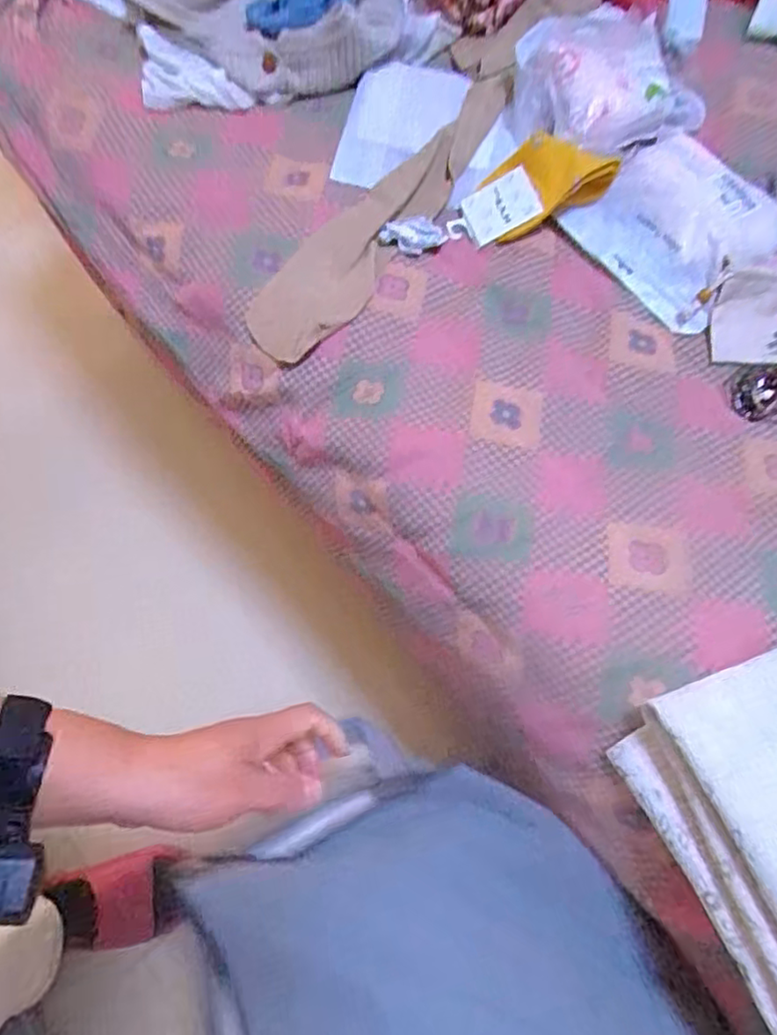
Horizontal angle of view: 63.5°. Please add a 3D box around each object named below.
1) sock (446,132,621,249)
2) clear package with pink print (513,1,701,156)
[{"bbox_3d":[0.128,-0.305,0.586,0.151,0.025,0.069,-24,73,7],"label":"sock"},{"bbox_3d":[0.212,-0.439,0.628,0.190,0.041,0.157,-19,73,-6],"label":"clear package with pink print"}]

